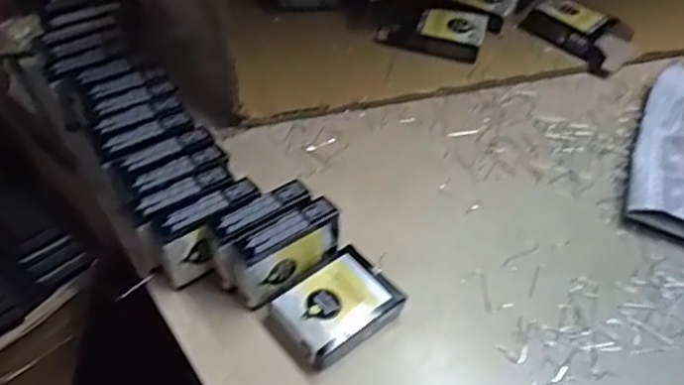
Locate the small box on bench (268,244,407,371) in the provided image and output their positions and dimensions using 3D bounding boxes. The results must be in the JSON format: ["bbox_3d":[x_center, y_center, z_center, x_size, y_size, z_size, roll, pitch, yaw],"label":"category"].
[{"bbox_3d":[-0.004,0.075,0.415,0.075,0.024,0.055,-33,57,-27],"label":"small box on bench"}]

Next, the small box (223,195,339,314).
[{"bbox_3d":[-0.036,0.044,0.422,0.076,0.060,0.024,-27,55,-24],"label":"small box"}]

